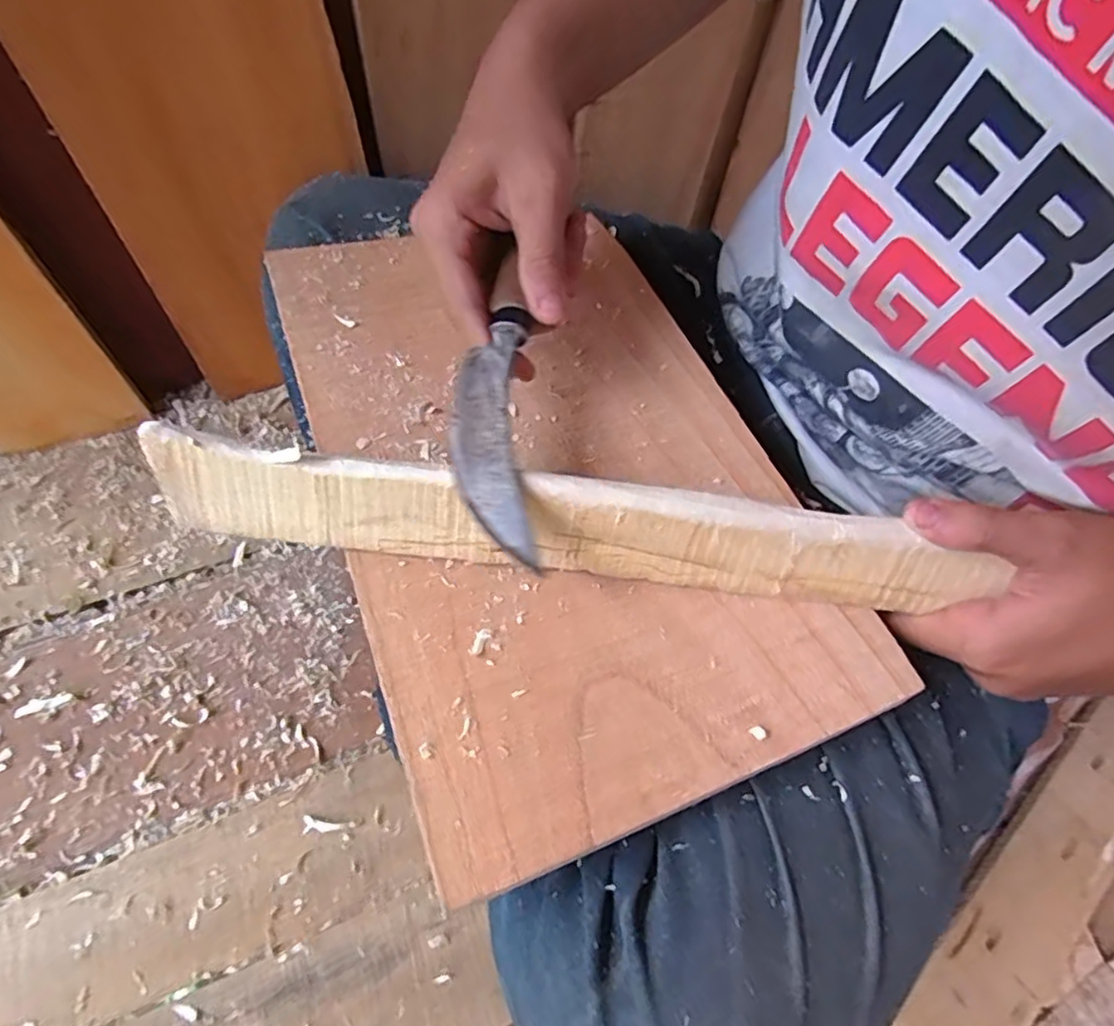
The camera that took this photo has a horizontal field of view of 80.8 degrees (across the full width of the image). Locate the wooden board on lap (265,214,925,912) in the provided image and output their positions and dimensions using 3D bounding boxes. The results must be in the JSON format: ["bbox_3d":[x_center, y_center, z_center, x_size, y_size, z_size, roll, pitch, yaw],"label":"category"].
[{"bbox_3d":[-0.002,-0.029,0.308,0.202,0.006,0.318,-16,63,-18],"label":"wooden board on lap"}]

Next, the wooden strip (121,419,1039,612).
[{"bbox_3d":[0.014,0.007,0.263,0.329,0.043,0.007,7,32,-5],"label":"wooden strip"}]

